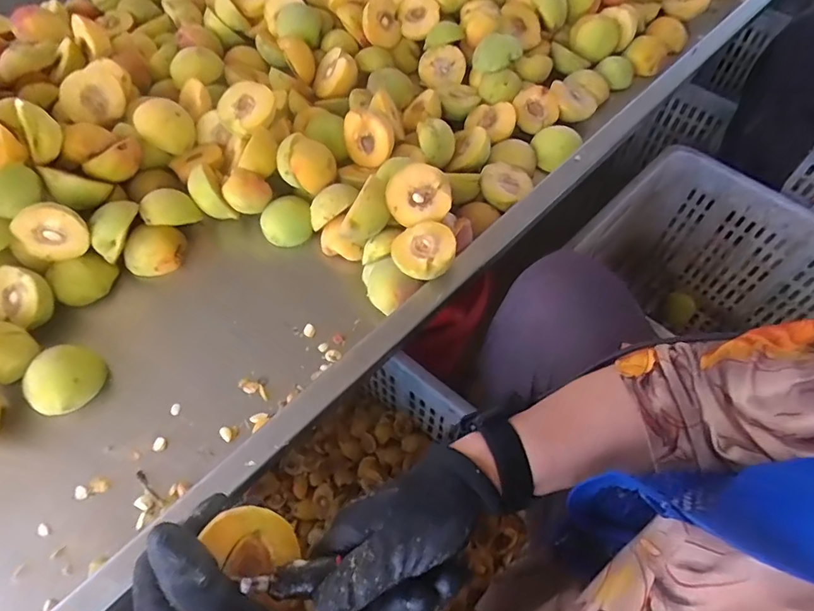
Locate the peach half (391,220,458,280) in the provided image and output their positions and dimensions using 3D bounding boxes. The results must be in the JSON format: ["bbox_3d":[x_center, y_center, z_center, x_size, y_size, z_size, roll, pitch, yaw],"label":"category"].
[{"bbox_3d":[0.017,-0.050,0.481,0.058,0.028,0.056,-33,55,-2],"label":"peach half"}]

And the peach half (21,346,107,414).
[{"bbox_3d":[-0.311,0.070,0.463,0.052,0.044,0.063,28,62,17],"label":"peach half"}]

